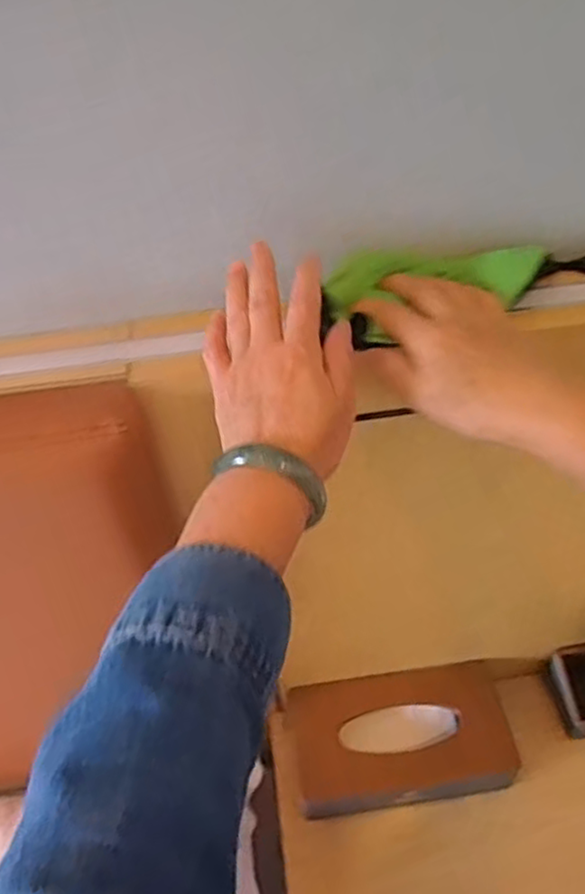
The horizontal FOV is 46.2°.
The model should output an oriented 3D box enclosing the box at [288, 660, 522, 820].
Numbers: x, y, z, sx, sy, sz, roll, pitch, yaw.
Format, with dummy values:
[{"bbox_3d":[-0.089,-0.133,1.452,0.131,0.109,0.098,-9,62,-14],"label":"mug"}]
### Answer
[{"bbox_3d":[0.122,0.332,0.787,0.247,0.047,0.135,-8,47,-4],"label":"box"}]

